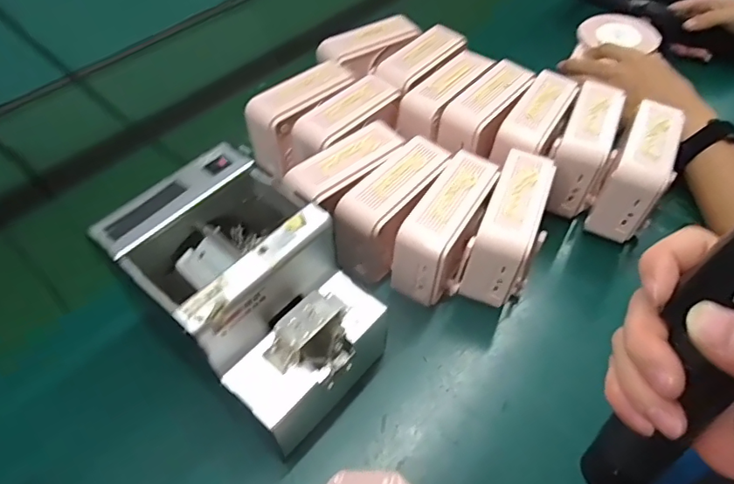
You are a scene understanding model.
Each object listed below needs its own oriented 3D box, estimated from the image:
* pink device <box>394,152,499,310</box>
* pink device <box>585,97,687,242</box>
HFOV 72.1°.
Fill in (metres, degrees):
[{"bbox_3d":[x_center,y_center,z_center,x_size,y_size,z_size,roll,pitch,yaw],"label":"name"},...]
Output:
[{"bbox_3d":[0.076,-0.007,0.477,0.050,0.103,0.122,27,56,23],"label":"pink device"},{"bbox_3d":[0.276,-0.066,0.517,0.056,0.101,0.107,27,56,23],"label":"pink device"}]

